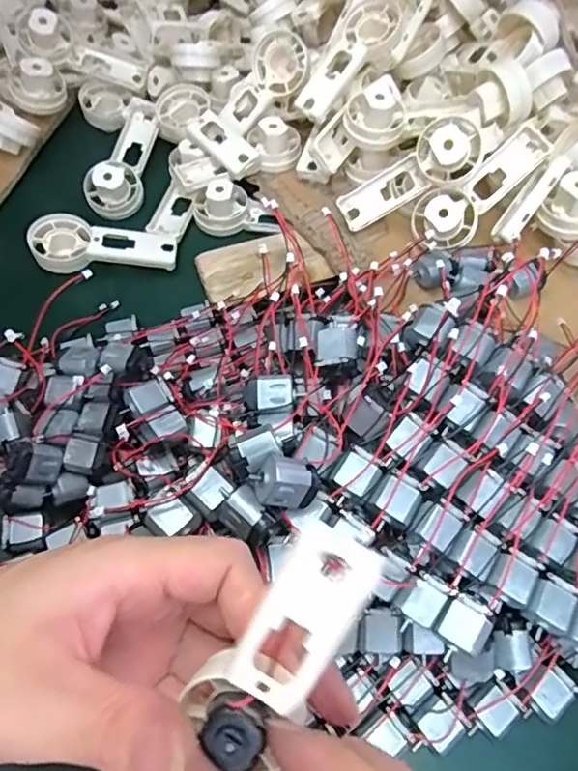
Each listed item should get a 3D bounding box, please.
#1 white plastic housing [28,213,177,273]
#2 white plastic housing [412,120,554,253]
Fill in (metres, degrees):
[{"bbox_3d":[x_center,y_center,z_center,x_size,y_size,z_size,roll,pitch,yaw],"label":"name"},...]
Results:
[{"bbox_3d":[-0.123,-0.095,0.376,0.089,0.021,0.045,-9,61,-7],"label":"white plastic housing"},{"bbox_3d":[0.117,-0.123,0.351,0.101,0.024,0.034,-40,67,-3],"label":"white plastic housing"}]

